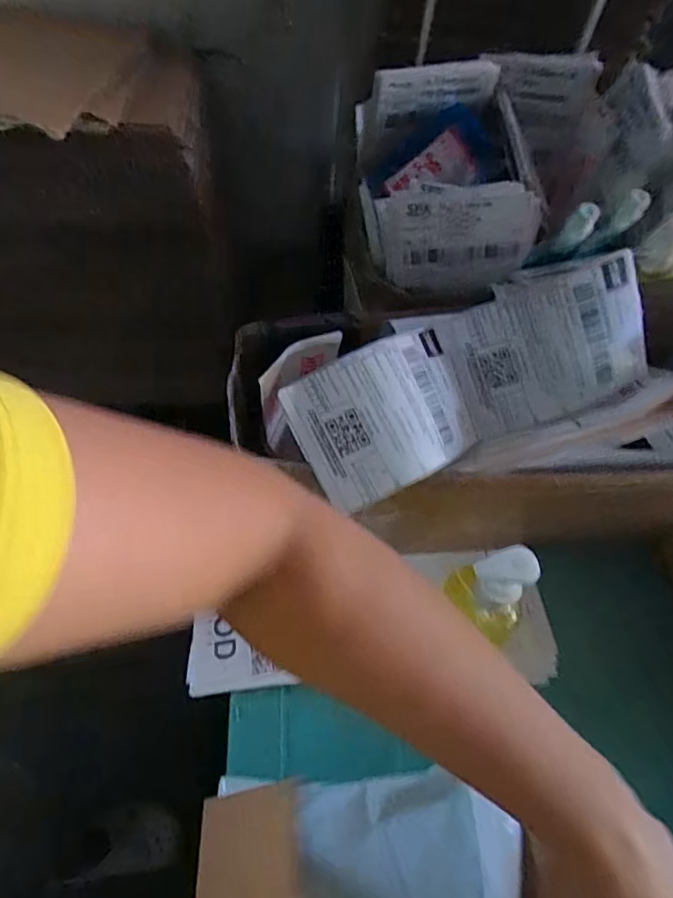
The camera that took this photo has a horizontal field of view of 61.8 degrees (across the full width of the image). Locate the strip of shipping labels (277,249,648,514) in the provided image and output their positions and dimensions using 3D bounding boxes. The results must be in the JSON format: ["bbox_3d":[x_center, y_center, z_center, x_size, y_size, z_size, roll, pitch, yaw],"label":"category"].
[{"bbox_3d":[0.101,-0.053,0.415,0.281,0.069,0.113,-20,83,-12],"label":"strip of shipping labels"}]

